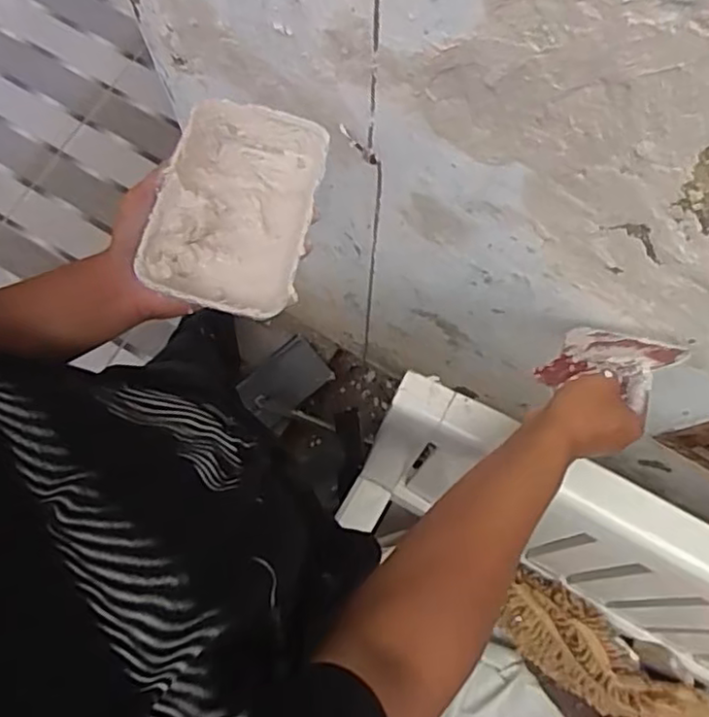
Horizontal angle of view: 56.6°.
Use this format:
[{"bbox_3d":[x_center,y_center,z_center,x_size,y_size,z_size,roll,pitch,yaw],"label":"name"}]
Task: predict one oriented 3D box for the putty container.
[{"bbox_3d":[-0.089,-0.113,0.513,0.110,0.052,0.170,10,76,2],"label":"putty container"}]

